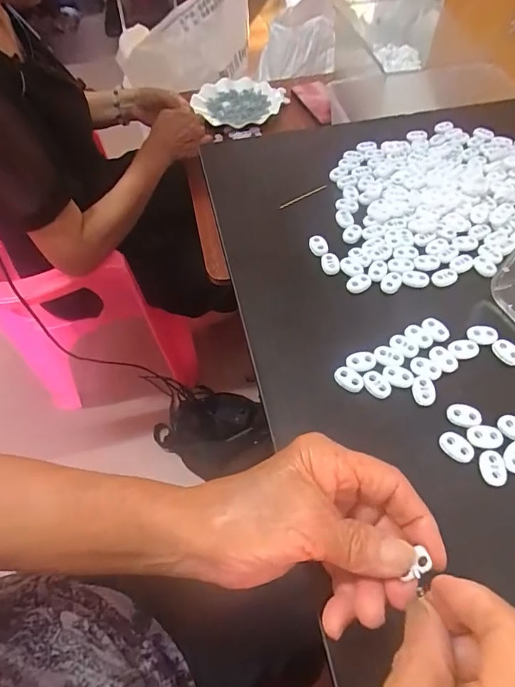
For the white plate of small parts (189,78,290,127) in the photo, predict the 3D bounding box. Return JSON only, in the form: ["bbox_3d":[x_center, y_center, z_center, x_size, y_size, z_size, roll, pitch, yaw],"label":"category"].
[{"bbox_3d":[-0.043,-0.514,0.924,0.186,0.023,0.177,20,61,15],"label":"white plate of small parts"}]

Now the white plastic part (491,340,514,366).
[{"bbox_3d":[0.192,0.007,0.331,0.016,0.005,0.023,-32,61,-16],"label":"white plastic part"}]

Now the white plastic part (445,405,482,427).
[{"bbox_3d":[0.144,0.050,0.301,0.021,0.004,0.015,9,58,9],"label":"white plastic part"}]

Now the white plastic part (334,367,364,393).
[{"bbox_3d":[0.068,0.026,0.322,0.022,0.006,0.014,29,63,20],"label":"white plastic part"}]

